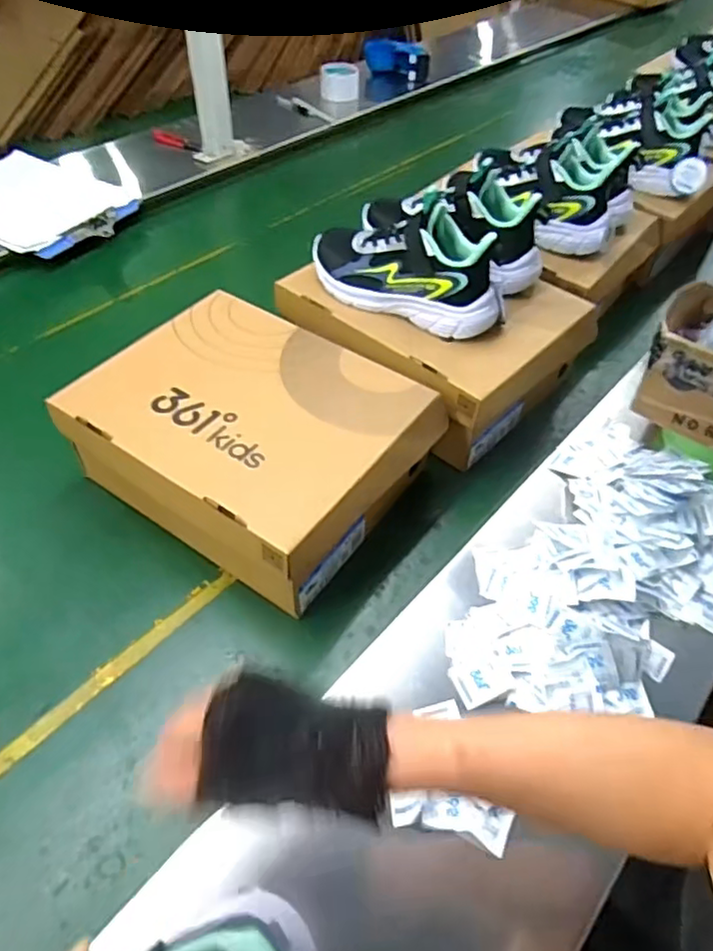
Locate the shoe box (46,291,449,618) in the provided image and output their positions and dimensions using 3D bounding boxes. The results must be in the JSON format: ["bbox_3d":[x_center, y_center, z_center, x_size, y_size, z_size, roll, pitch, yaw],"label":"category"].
[{"bbox_3d":[-0.102,-0.035,0.639,0.296,0.126,0.239,29,56,22],"label":"shoe box"}]

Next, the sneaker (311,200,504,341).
[{"bbox_3d":[0.050,-0.232,0.681,0.233,0.096,0.069,22,53,17],"label":"sneaker"}]

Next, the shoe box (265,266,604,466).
[{"bbox_3d":[0.096,-0.172,0.764,0.279,0.130,0.270,37,59,27],"label":"shoe box"}]

